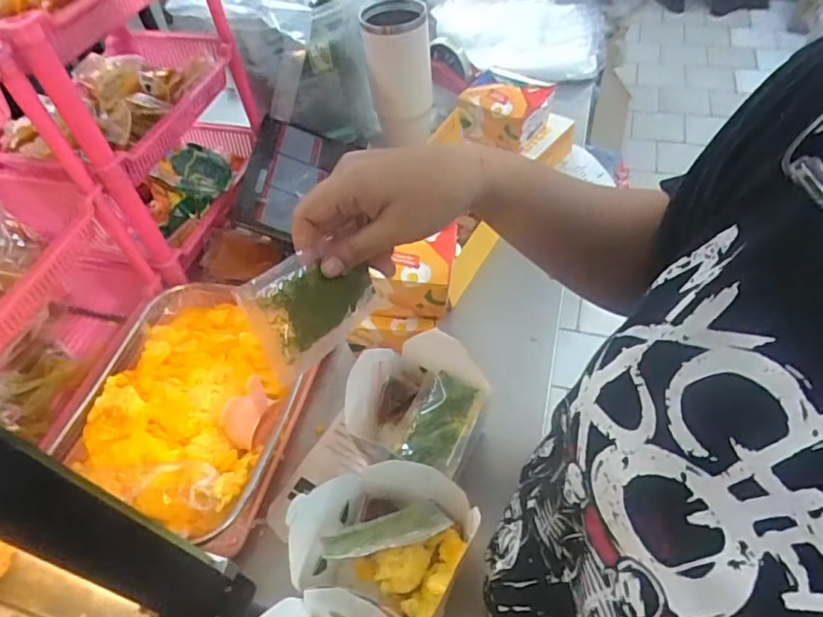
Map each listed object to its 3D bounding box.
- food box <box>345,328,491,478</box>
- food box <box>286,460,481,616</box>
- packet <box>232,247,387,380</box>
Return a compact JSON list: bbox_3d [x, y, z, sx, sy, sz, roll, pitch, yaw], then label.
[{"bbox_3d":[0.009,0.089,0.529,0.122,0.072,0.114,27,58,25],"label":"food box"},{"bbox_3d":[-0.021,0.185,0.452,0.126,0.099,0.106,8,52,13],"label":"food box"},{"bbox_3d":[-0.058,-0.007,0.359,0.012,0.066,0.098,7,36,44],"label":"packet"}]

